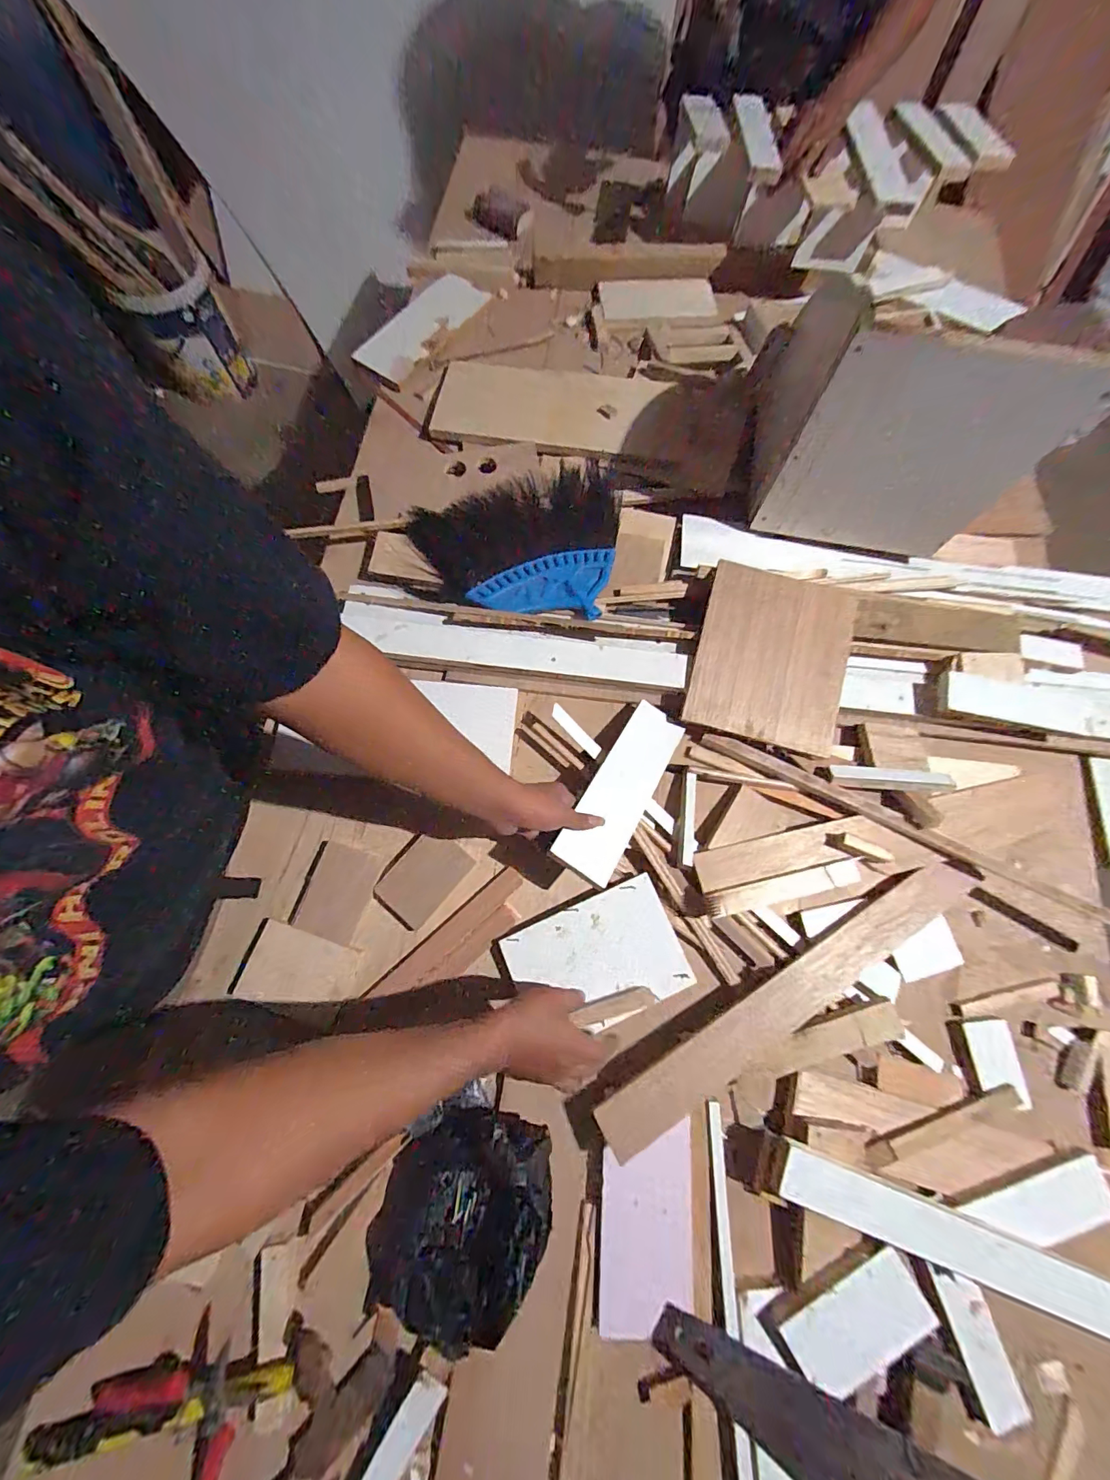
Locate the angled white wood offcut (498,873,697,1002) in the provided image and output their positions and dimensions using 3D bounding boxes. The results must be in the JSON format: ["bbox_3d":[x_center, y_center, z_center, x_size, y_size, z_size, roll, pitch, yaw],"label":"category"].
[{"bbox_3d":[0.051,0.277,0.609,0.209,0.019,0.138,-20,76,-6],"label":"angled white wood offcut"}]

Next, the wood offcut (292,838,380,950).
[{"bbox_3d":[-0.288,0.203,0.637,0.080,0.020,0.113,16,75,3],"label":"wood offcut"}]

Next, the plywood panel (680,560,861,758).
[{"bbox_3d":[0.319,-0.121,0.699,0.215,0.012,0.250,16,83,3],"label":"plywood panel"}]

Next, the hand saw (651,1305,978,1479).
[{"bbox_3d":[0.304,0.733,0.473,0.436,0.034,0.115,33,77,7],"label":"hand saw"}]

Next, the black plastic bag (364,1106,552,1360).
[{"bbox_3d":[-0.103,0.517,0.507,0.169,0.059,0.212,19,76,4],"label":"black plastic bag"}]

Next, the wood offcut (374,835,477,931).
[{"bbox_3d":[-0.178,0.185,0.647,0.081,0.011,0.115,40,78,9],"label":"wood offcut"}]

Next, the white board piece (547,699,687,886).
[{"bbox_3d":[0.093,0.062,0.634,0.086,0.012,0.268,42,58,-12],"label":"white board piece"}]

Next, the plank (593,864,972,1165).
[{"bbox_3d":[0.289,0.308,0.578,0.539,0.016,0.059,-30,77,-10],"label":"plank"}]

